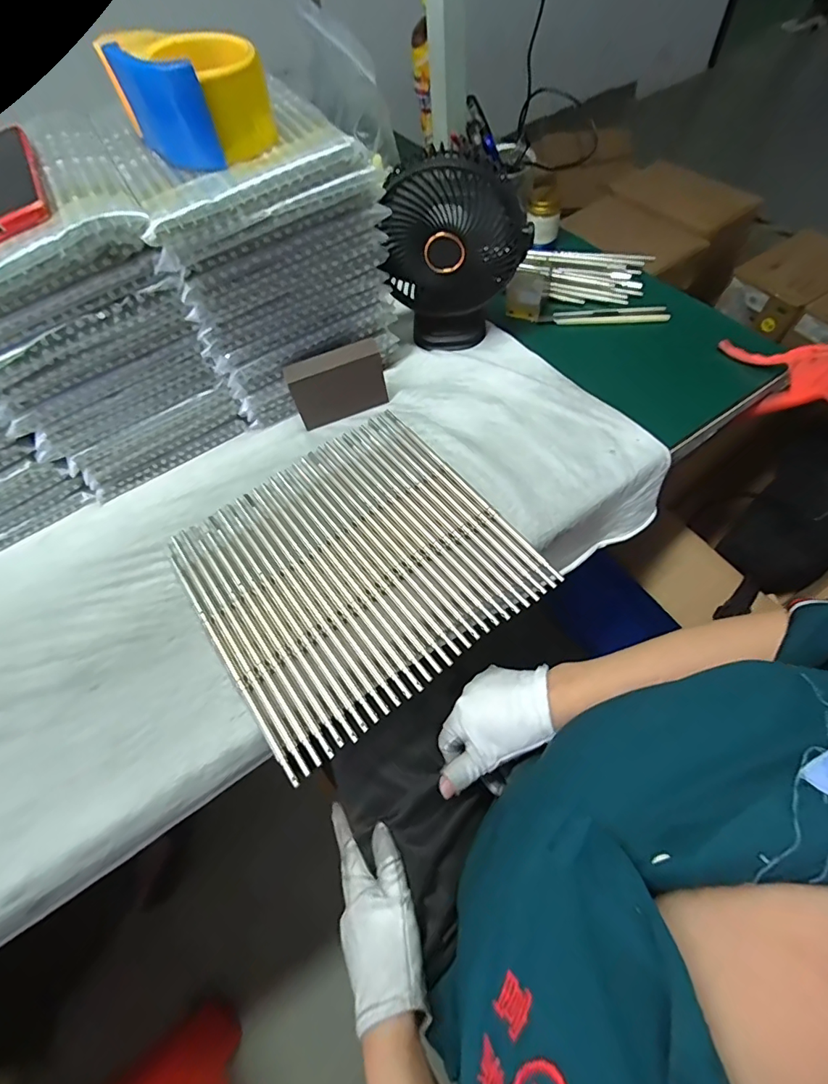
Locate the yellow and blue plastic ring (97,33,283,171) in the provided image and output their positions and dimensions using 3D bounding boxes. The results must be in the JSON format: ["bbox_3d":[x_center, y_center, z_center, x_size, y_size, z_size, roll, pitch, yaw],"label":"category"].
[{"bbox_3d":[-0.170,-0.346,0.367,0.085,0.059,0.116,-39,66,-16],"label":"yellow and blue plastic ring"}]

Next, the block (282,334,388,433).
[{"bbox_3d":[-0.080,-0.167,0.503,0.097,0.069,0.023,-19,62,-6],"label":"block"}]

